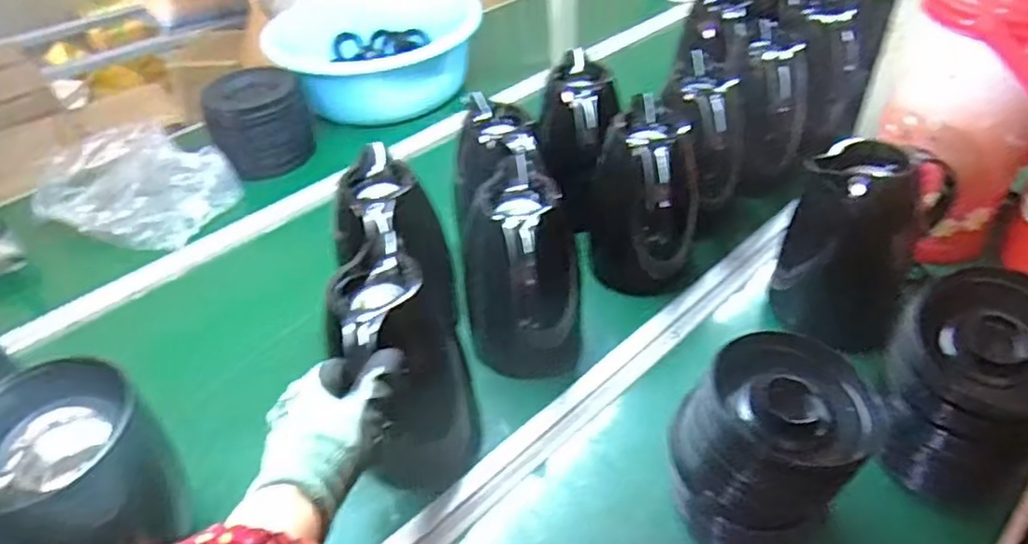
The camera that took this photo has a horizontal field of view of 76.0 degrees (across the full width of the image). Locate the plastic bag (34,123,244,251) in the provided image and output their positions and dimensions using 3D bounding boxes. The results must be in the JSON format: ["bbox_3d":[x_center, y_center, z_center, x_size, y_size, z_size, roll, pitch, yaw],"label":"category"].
[{"bbox_3d":[-0.554,-0.133,0.971,0.279,0.077,0.199,13,45,20],"label":"plastic bag"}]

